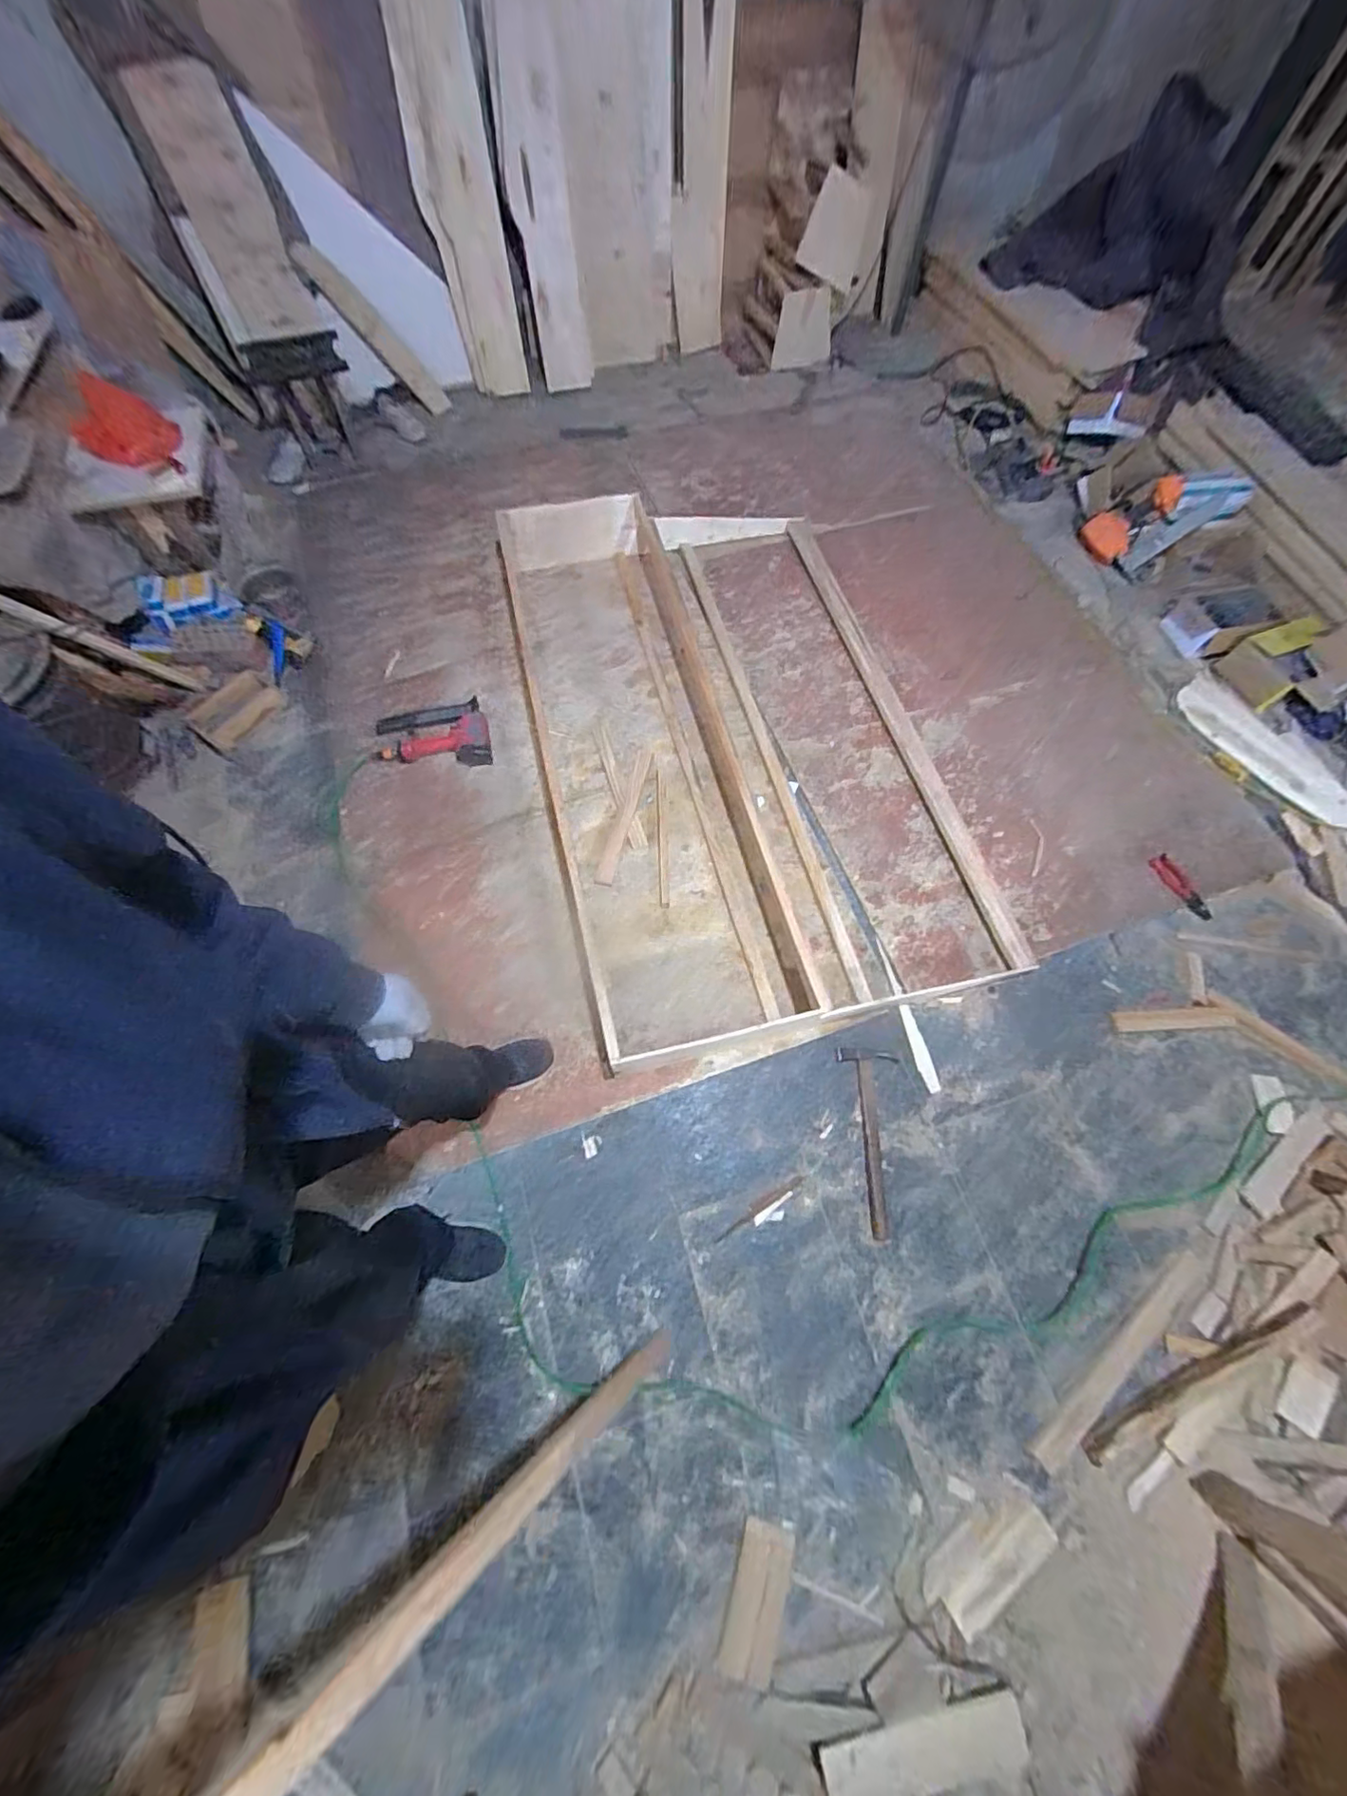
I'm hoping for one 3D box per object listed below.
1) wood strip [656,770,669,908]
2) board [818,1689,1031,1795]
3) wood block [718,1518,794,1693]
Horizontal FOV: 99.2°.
[{"bbox_3d":[-0.029,-0.173,1.567,0.024,0.005,0.417,-1,62,-3],"label":"wood strip"},{"bbox_3d":[0.381,1.302,0.869,0.311,0.026,0.069,-13,38,-2],"label":"board"},{"bbox_3d":[0.144,1.197,0.978,0.093,0.017,0.194,14,76,5],"label":"wood block"}]

